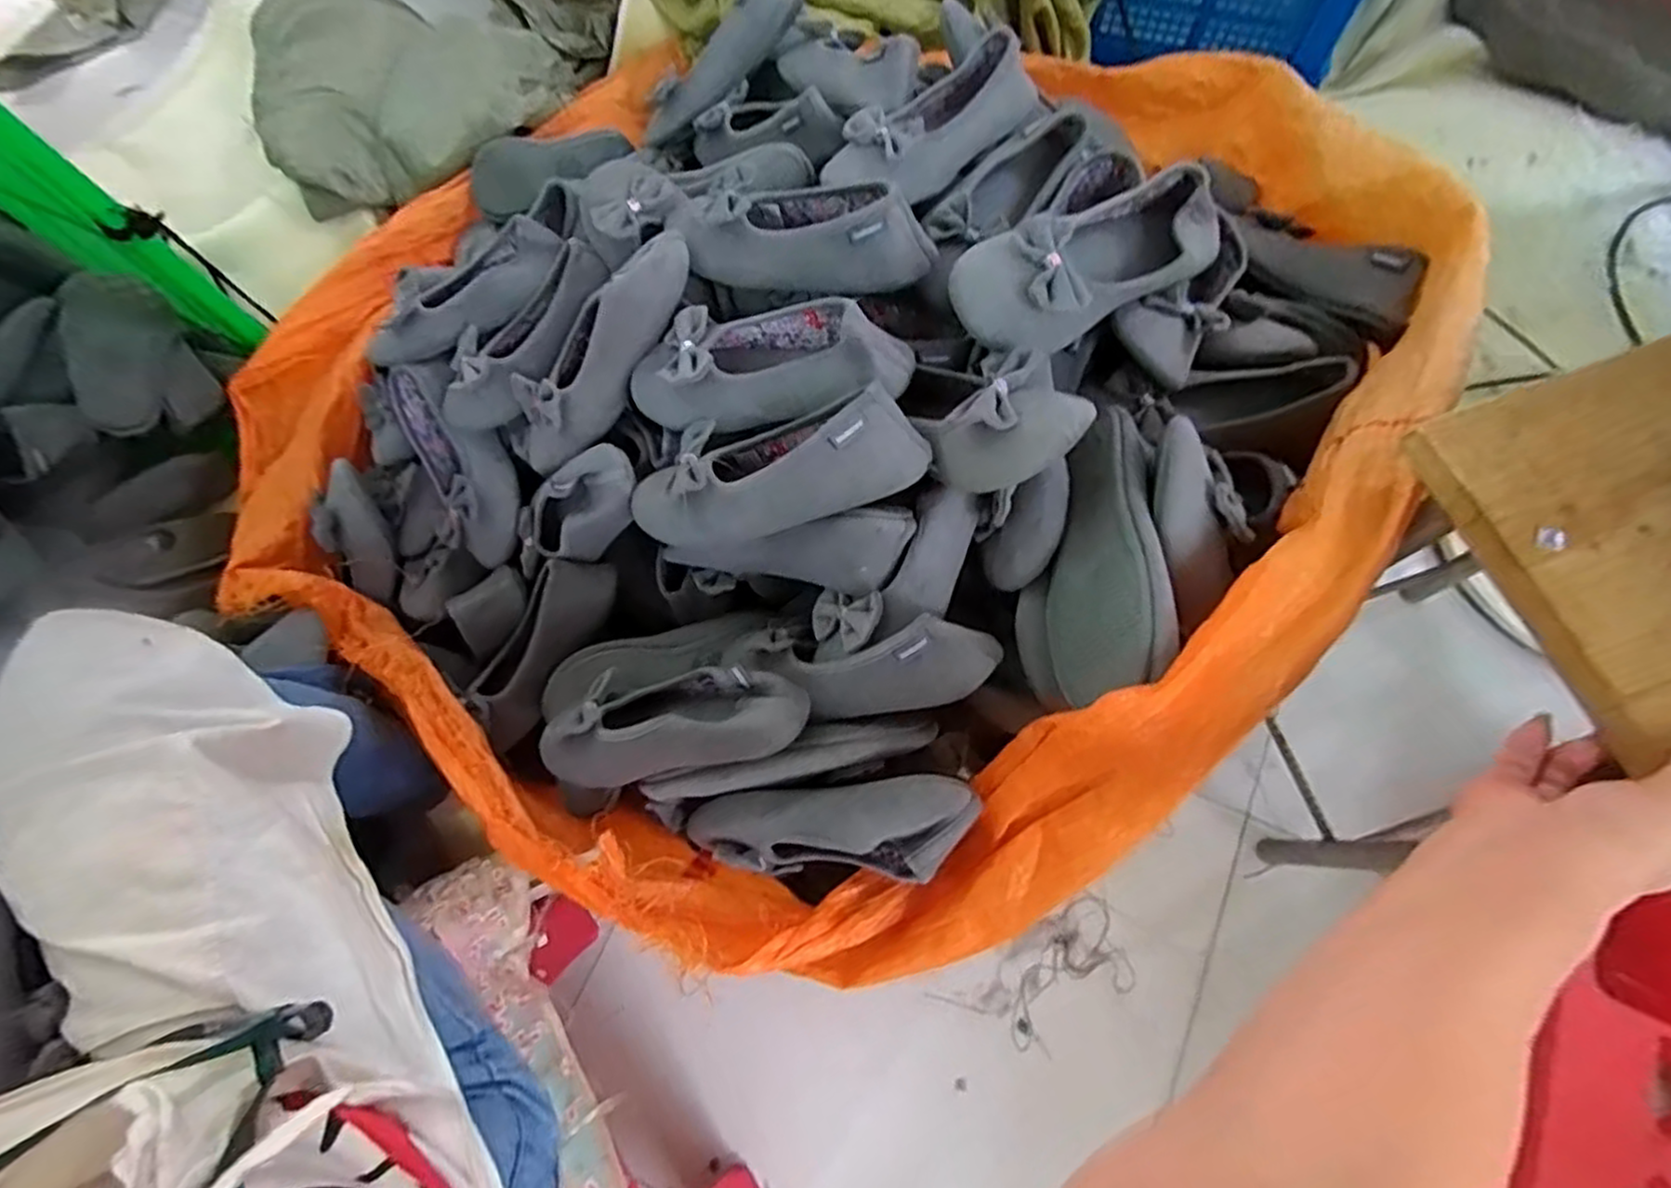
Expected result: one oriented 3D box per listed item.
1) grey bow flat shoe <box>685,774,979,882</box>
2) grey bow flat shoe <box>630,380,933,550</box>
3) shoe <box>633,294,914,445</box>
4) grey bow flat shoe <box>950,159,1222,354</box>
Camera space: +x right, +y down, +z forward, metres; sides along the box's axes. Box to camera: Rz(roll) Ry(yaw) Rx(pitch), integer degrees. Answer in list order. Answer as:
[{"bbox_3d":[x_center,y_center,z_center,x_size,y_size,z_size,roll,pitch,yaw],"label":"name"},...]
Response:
[{"bbox_3d":[-0.003,0.185,0.562,0.235,0.076,0.070,-13,69,24],"label":"grey bow flat shoe"},{"bbox_3d":[-0.056,-0.093,0.557,0.241,0.055,0.090,-10,69,21],"label":"grey bow flat shoe"},{"bbox_3d":[-0.057,-0.181,0.579,0.224,0.061,0.099,1,70,23],"label":"shoe"},{"bbox_3d":[0.203,-0.254,0.544,0.238,0.069,0.080,-27,72,-7],"label":"grey bow flat shoe"}]

